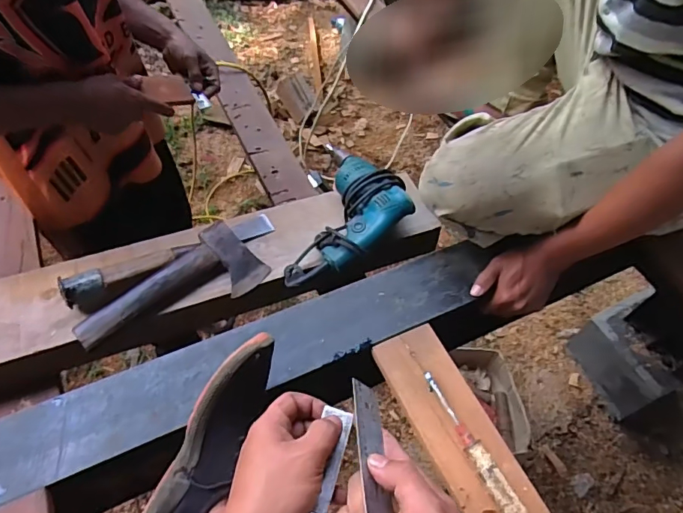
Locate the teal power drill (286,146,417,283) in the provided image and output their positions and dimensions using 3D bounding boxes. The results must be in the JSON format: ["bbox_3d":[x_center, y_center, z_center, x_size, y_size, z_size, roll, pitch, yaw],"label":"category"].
[{"bbox_3d":[0.025,-0.072,0.780,0.167,0.063,0.288,16,55,6],"label":"teal power drill"}]

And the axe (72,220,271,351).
[{"bbox_3d":[-0.240,0.058,0.704,0.115,0.035,0.259,38,60,20],"label":"axe"}]

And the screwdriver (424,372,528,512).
[{"bbox_3d":[0.162,0.230,0.572,0.029,0.030,0.207,-20,59,-18],"label":"screwdriver"}]

